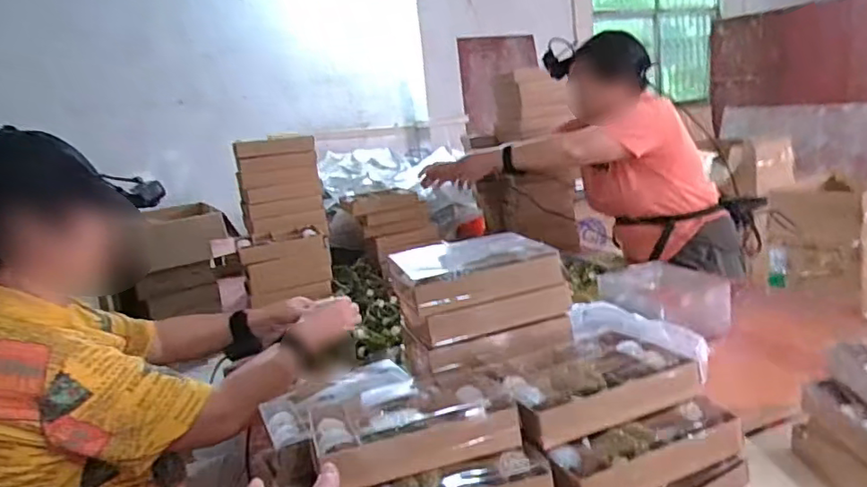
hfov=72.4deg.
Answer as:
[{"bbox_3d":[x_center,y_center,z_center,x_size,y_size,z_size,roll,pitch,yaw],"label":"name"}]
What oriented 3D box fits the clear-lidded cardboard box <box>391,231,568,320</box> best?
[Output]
[{"bbox_3d":[0.053,0.039,0.873,0.227,0.051,0.163,-10,14,-14],"label":"clear-lidded cardboard box"}]

